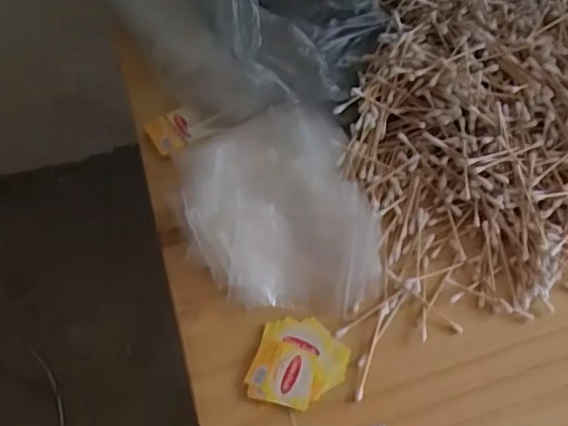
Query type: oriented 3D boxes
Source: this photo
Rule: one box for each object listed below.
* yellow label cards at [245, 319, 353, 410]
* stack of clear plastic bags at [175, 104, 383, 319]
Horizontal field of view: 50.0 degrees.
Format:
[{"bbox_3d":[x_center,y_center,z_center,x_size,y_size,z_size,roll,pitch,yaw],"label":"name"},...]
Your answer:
[{"bbox_3d":[0.012,0.109,0.444,0.066,0.005,0.064,12,62,7],"label":"yellow label cards"},{"bbox_3d":[-0.005,-0.004,0.483,0.144,0.038,0.163,-9,62,-4],"label":"stack of clear plastic bags"}]

